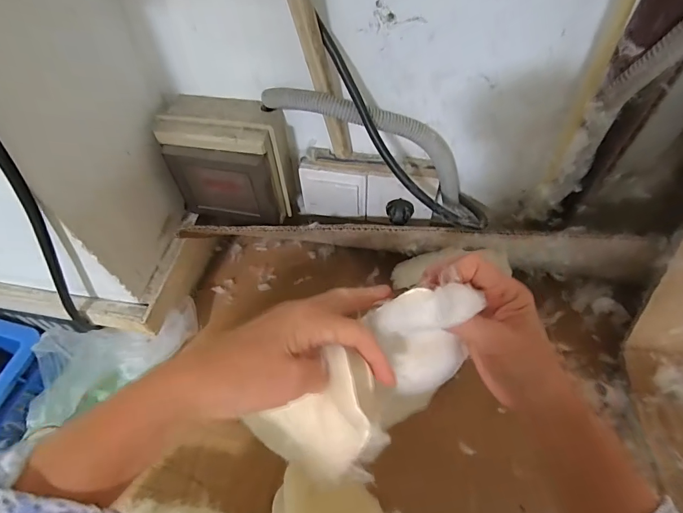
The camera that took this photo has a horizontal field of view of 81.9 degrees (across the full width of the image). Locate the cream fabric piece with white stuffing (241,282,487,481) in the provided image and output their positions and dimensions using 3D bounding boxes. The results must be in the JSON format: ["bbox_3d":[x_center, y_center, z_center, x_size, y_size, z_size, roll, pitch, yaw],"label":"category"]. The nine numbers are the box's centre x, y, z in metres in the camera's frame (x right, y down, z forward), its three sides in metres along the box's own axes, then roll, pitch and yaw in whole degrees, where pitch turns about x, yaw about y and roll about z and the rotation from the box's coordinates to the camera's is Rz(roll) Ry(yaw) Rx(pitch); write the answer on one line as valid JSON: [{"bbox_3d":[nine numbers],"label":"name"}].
[{"bbox_3d":[0.024,0.092,0.284,0.162,0.111,0.067,-36,61,-21],"label":"cream fabric piece with white stuffing"}]

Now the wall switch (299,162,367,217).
[{"bbox_3d":[-0.009,-0.085,0.513,0.084,0.079,0.013,7,55,7],"label":"wall switch"}]

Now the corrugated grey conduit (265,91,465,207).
[{"bbox_3d":[0.044,-0.136,0.437,0.262,0.072,0.051,20,54,-15],"label":"corrugated grey conduit"}]

